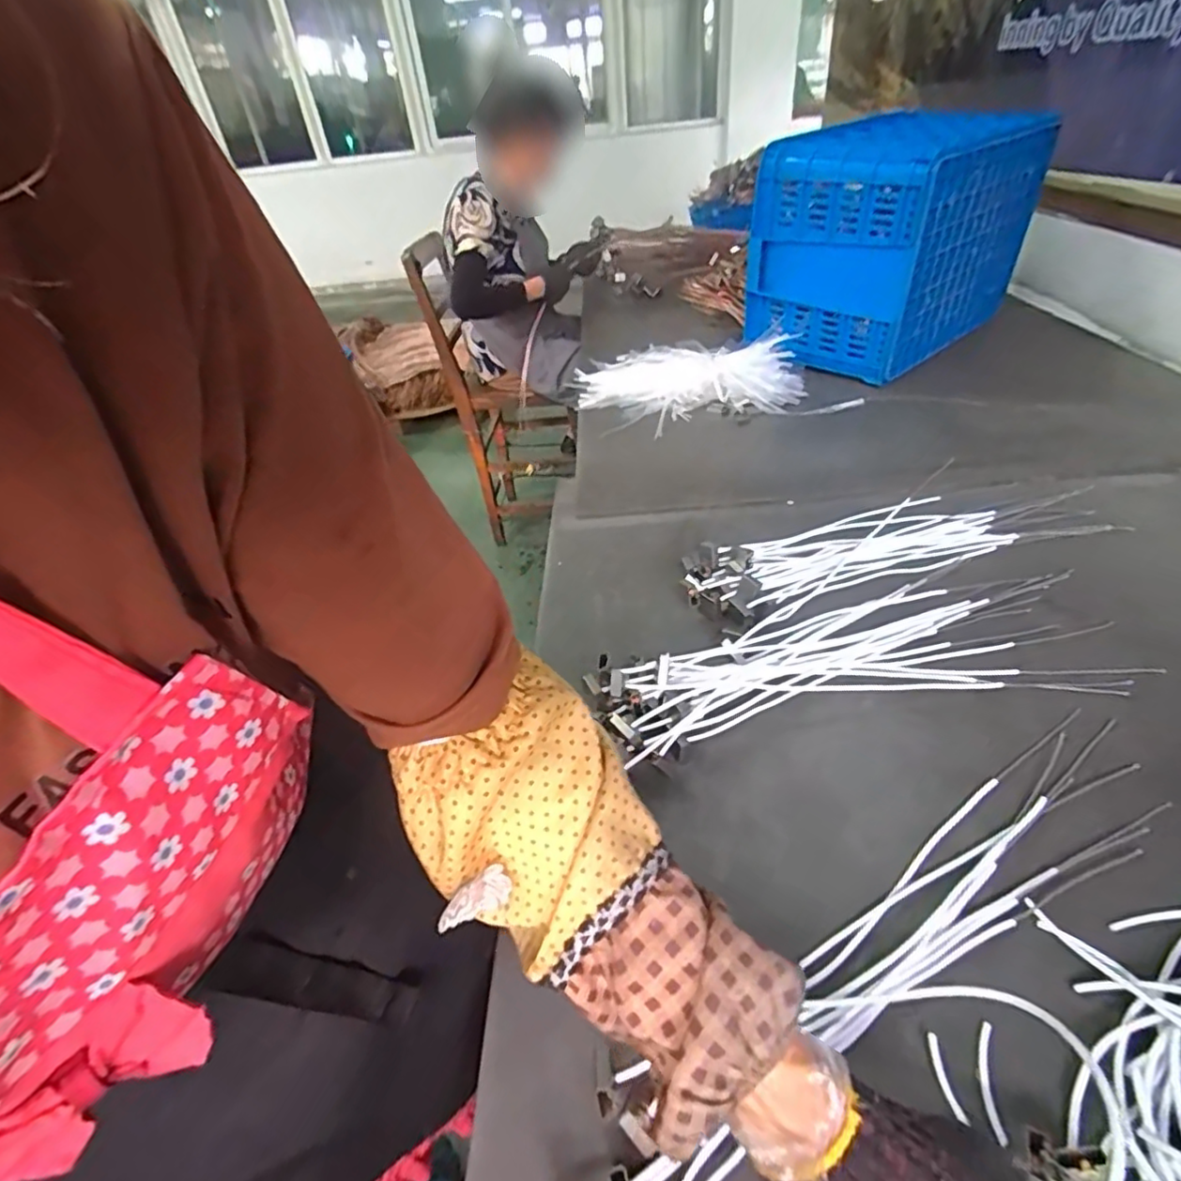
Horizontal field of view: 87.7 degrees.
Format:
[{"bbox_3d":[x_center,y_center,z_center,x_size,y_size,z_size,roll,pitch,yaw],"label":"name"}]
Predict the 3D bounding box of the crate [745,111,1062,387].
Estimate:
[{"bbox_3d":[0.665,-0.779,1.383,0.541,0.408,0.377,-33,46,-28],"label":"crate"}]

